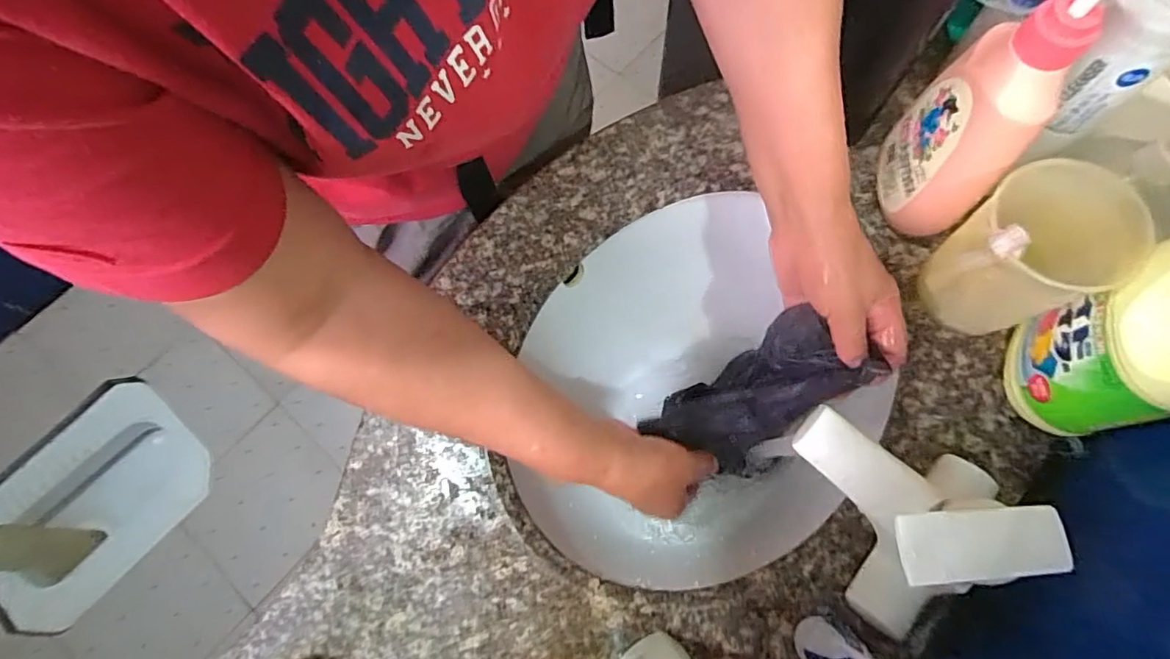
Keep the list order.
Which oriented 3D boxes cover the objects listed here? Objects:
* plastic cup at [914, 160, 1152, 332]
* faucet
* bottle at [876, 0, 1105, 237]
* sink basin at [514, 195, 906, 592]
[{"bbox_3d":[0.296,-0.046,0.386,0.083,0.120,0.085,0,71,1],"label":"plastic cup"},{"bbox_3d":[0.195,0.112,0.341,0.135,0.122,0.118,32,75,11],"label":"faucet"},{"bbox_3d":[0.266,-0.151,0.363,0.053,0.199,0.092,15,72,6],"label":"bottle"},{"bbox_3d":[0.074,0.056,0.517,0.292,0.119,0.262,-26,73,-7],"label":"sink basin"}]

